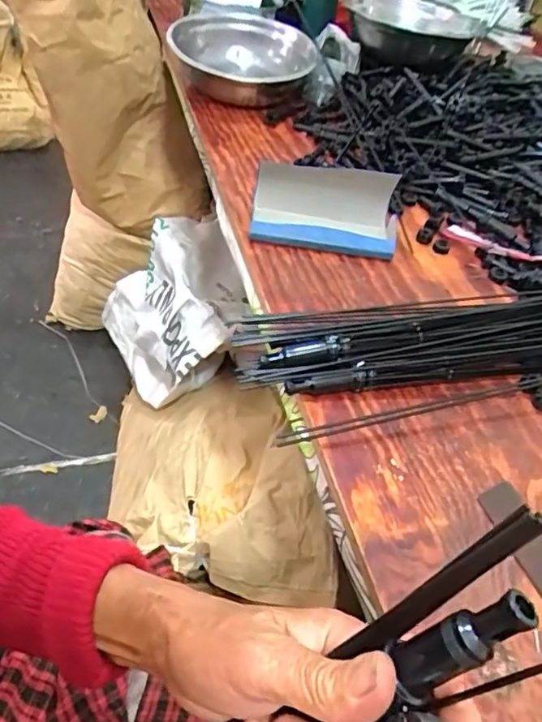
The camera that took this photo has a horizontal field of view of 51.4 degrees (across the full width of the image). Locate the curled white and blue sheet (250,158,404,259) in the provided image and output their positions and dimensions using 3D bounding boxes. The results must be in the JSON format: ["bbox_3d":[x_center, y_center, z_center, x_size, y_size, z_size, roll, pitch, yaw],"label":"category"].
[{"bbox_3d":[0.064,-0.170,0.632,0.165,0.060,0.091,10,46,-5],"label":"curled white and blue sheet"}]

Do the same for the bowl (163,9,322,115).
[{"bbox_3d":[-0.044,-0.477,0.894,0.227,0.058,0.243,13,46,-2],"label":"bowl"}]

